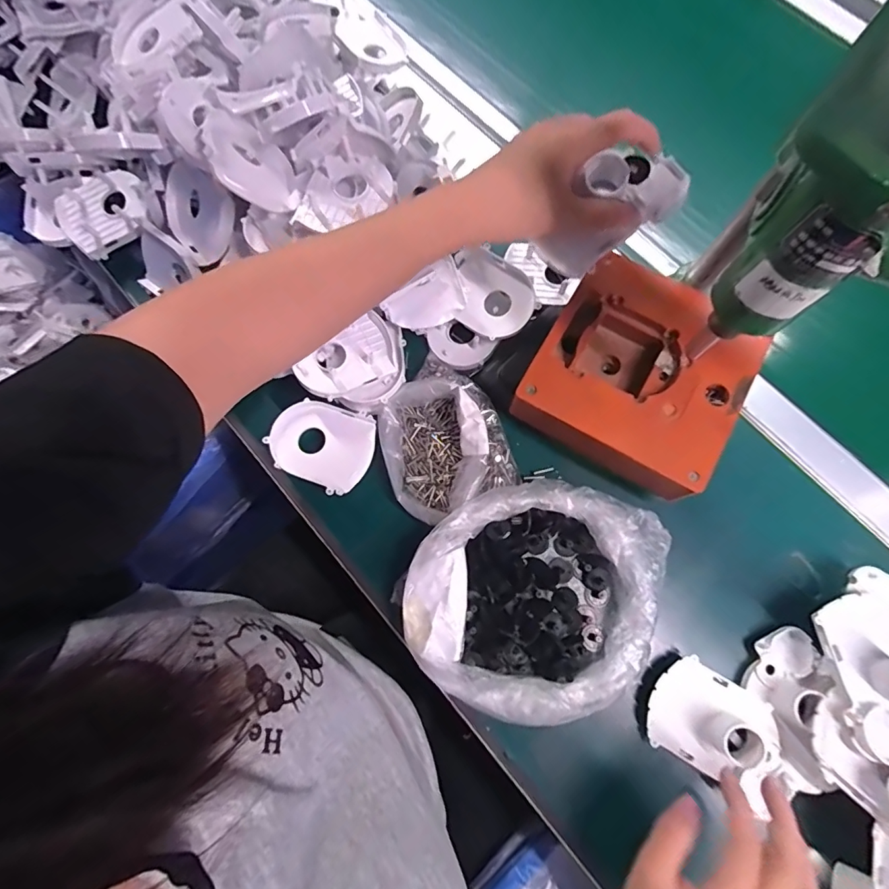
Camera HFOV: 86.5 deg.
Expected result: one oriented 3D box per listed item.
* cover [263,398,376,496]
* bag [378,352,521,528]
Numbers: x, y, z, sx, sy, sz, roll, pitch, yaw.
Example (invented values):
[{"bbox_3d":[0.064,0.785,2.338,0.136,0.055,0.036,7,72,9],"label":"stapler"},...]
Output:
[{"bbox_3d":[-0.105,-0.001,0.401,0.084,0.011,0.071,16,76,4],"label":"cover"},{"bbox_3d":[-0.004,-0.011,0.398,0.101,0.035,0.132,-20,76,-5],"label":"bag"}]

